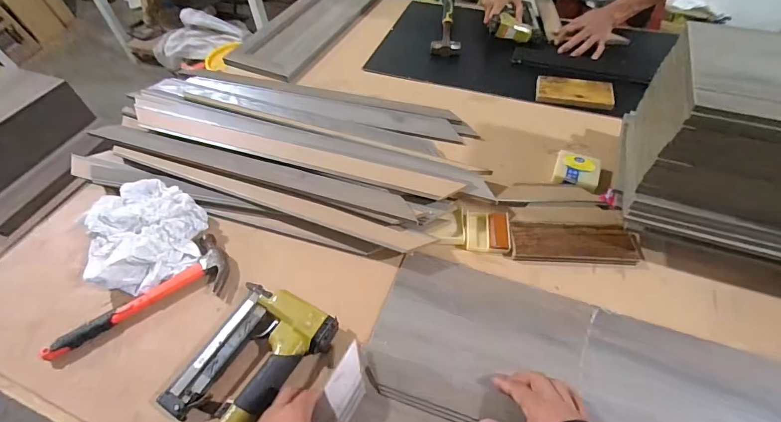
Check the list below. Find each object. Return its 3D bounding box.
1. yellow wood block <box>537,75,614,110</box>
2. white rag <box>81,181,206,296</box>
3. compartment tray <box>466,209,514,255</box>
[{"bbox_3d":[0.394,-0.256,0.808,0.151,0.017,0.075,12,54,12],"label":"yellow wood block"},{"bbox_3d":[-0.398,0.035,0.609,0.196,0.065,0.175,34,61,26],"label":"white rag"},{"bbox_3d":[0.159,0.031,0.617,0.067,0.016,0.076,6,53,7],"label":"compartment tray"}]

